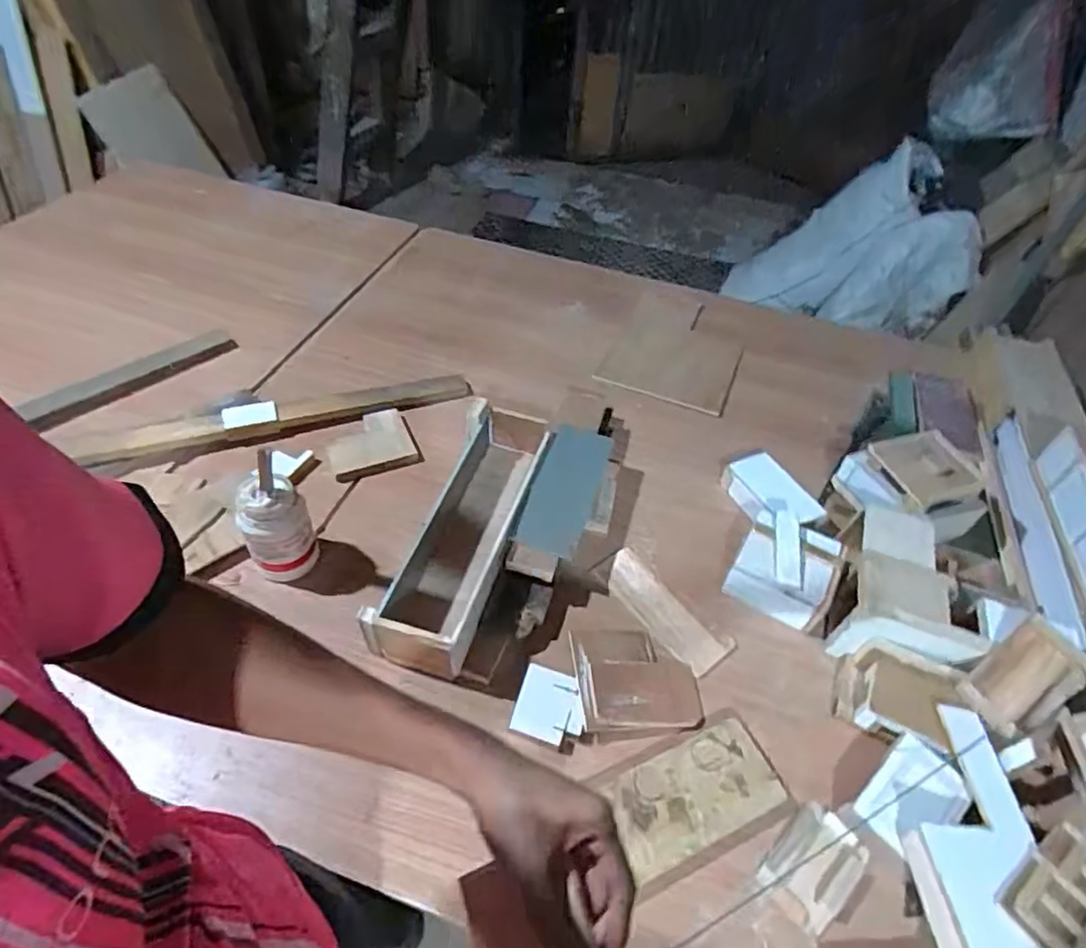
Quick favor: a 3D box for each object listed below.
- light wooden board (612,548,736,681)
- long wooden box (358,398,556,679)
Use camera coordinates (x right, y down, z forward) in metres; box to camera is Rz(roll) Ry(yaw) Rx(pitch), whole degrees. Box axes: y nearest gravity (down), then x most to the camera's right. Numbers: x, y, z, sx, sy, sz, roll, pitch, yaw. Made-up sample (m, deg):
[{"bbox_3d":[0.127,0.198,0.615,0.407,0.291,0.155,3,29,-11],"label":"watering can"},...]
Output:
[{"bbox_3d":[0.153,0.176,0.806,0.072,0.010,0.184,-33,59,-29],"label":"light wooden board"},{"bbox_3d":[-0.097,0.065,0.829,0.122,0.082,0.391,16,49,8],"label":"long wooden box"}]

